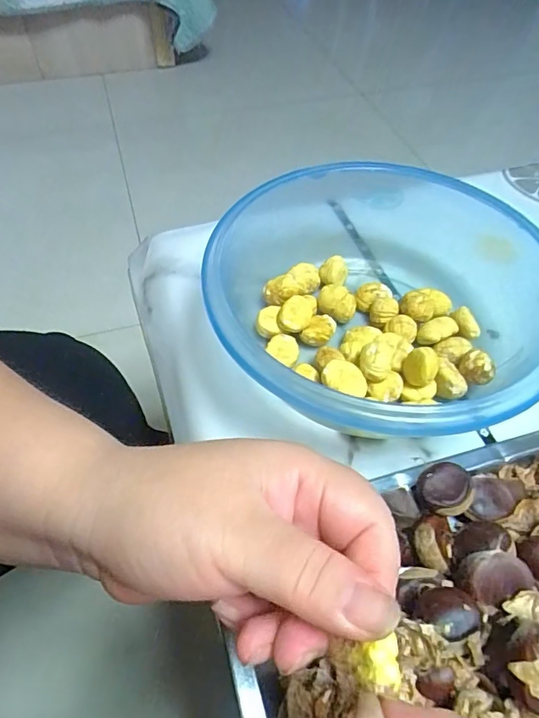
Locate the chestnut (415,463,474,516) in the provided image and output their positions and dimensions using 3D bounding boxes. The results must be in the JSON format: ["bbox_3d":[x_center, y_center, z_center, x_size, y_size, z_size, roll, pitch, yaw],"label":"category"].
[{"bbox_3d":[0.094,0.070,0.256,0.025,0.016,0.026,7,54,3],"label":"chestnut"}]

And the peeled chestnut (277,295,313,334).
[{"bbox_3d":[0.019,-0.031,0.336,0.022,0.014,0.027,14,55,8],"label":"peeled chestnut"}]

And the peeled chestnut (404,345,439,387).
[{"bbox_3d":[0.097,0.005,0.304,0.020,0.019,0.019,1,54,-1],"label":"peeled chestnut"}]

